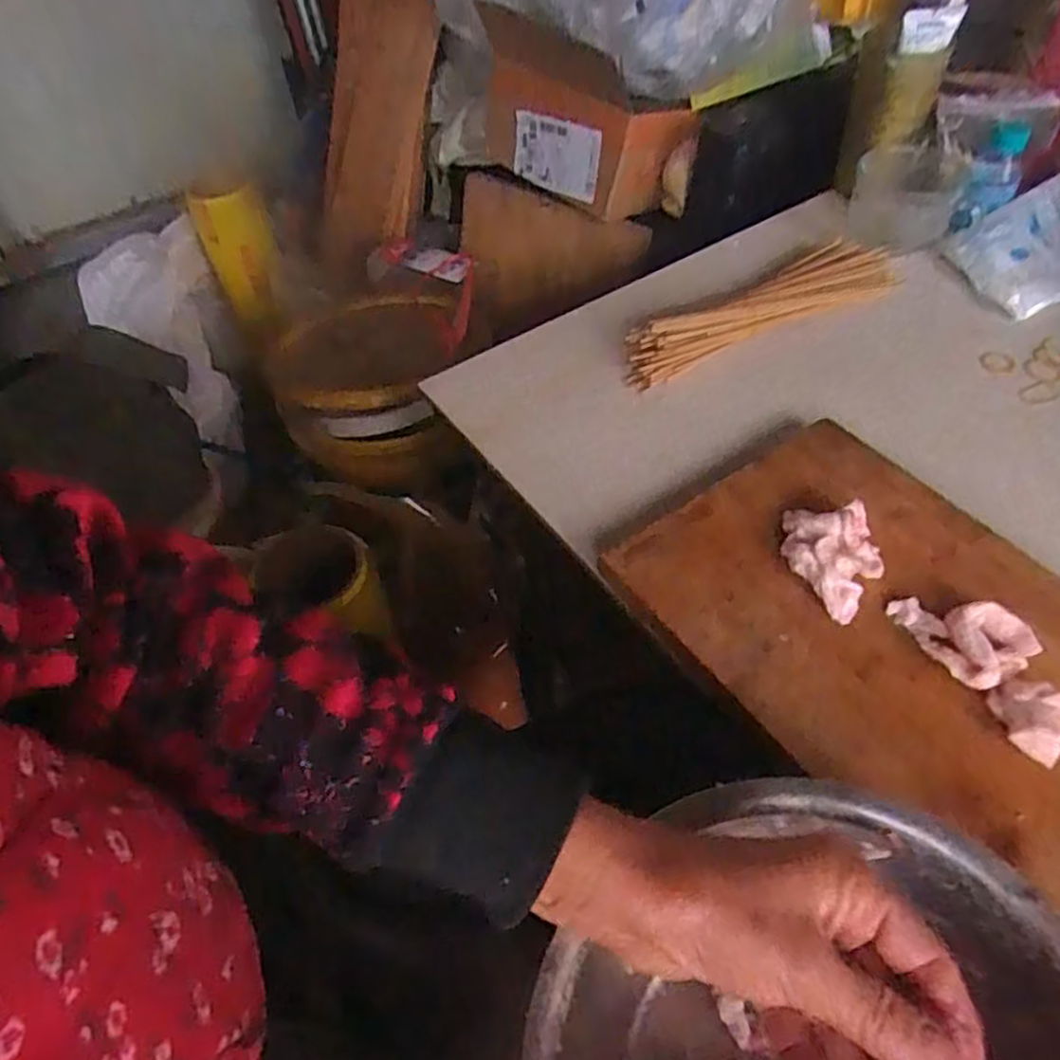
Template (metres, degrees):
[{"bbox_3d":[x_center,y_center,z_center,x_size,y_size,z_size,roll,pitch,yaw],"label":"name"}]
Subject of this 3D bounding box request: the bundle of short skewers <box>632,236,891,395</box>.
[{"bbox_3d":[0.194,-0.181,0.617,0.259,0.029,0.059,-27,53,-17],"label":"bundle of short skewers"}]

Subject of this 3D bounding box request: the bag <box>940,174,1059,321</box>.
[{"bbox_3d":[0.436,-0.239,0.632,0.125,0.059,0.101,-17,51,-9],"label":"bag"}]

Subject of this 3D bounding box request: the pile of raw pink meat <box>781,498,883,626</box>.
[{"bbox_3d":[0.181,0.016,0.446,0.055,0.023,0.071,4,51,8],"label":"pile of raw pink meat"}]

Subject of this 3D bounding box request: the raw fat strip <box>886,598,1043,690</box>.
[{"bbox_3d":[0.242,0.054,0.417,0.051,0.012,0.063,-25,53,-15],"label":"raw fat strip"}]

